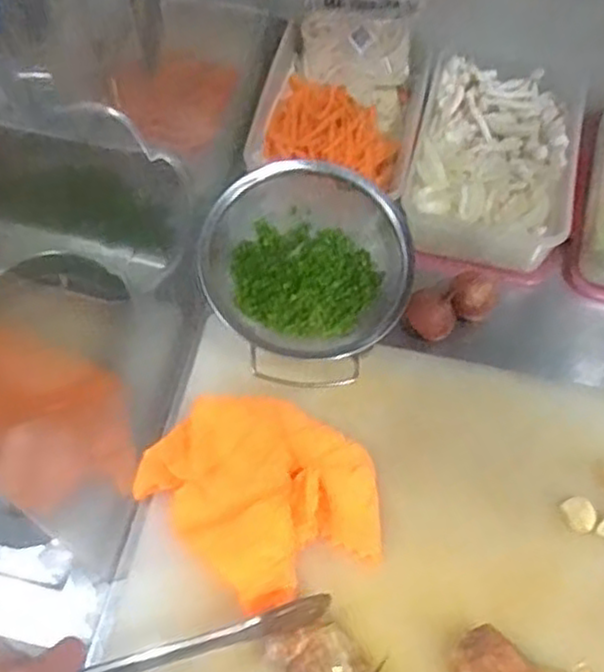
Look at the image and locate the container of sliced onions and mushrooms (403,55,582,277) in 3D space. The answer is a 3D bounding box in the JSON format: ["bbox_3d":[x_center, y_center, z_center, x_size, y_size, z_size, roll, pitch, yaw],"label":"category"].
[{"bbox_3d":[0.205,-0.189,0.791,0.167,0.066,0.233,15,61,6],"label":"container of sliced onions and mushrooms"}]

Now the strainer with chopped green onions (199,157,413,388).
[{"bbox_3d":[0.004,-0.057,0.688,0.190,0.069,0.208,1,61,-2],"label":"strainer with chopped green onions"}]

